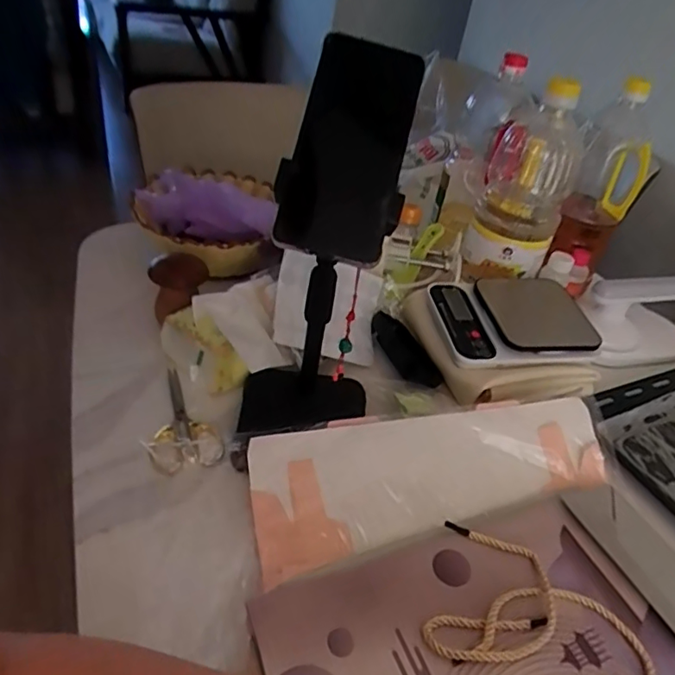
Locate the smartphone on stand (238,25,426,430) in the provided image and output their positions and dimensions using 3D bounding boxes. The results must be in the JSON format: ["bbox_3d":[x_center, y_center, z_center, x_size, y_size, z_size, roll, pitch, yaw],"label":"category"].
[{"bbox_3d":[-0.022,-0.040,0.470,0.122,0.359,0.112,15,37,5],"label":"smartphone on stand"}]

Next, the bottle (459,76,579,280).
[{"bbox_3d":[0.241,-0.202,0.709,0.117,0.229,0.128,14,37,4],"label":"bottle"}]

